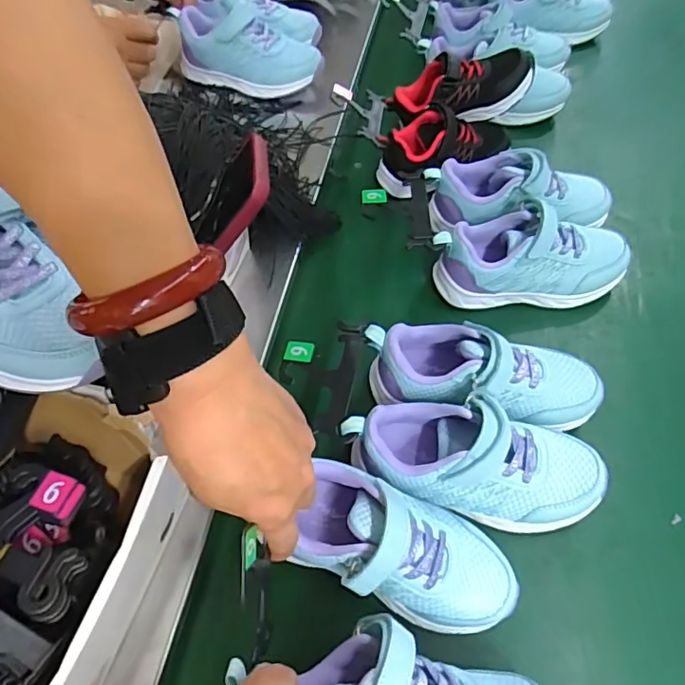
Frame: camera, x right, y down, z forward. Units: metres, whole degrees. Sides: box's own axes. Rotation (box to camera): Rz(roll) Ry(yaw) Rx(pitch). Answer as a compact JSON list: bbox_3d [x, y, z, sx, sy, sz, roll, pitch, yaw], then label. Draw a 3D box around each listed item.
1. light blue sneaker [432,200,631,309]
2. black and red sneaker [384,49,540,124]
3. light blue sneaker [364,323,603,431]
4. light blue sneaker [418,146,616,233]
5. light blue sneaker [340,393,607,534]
[{"bbox_3d":[0.175,-0.077,0.489,0.179,0.065,0.071,1,57,2],"label":"light blue sneaker"},{"bbox_3d":[0.126,-0.279,0.581,0.152,0.061,0.057,-5,57,13],"label":"black and red sneaker"},{"bbox_3d":[0.110,0.029,0.420,0.183,0.068,0.071,6,58,5],"label":"light blue sneaker"},{"bbox_3d":[0.175,-0.148,0.527,0.180,0.077,0.069,5,58,5],"label":"light blue sneaker"},{"bbox_3d":[0.096,0.086,0.387,0.178,0.079,0.072,14,59,10],"label":"light blue sneaker"}]

